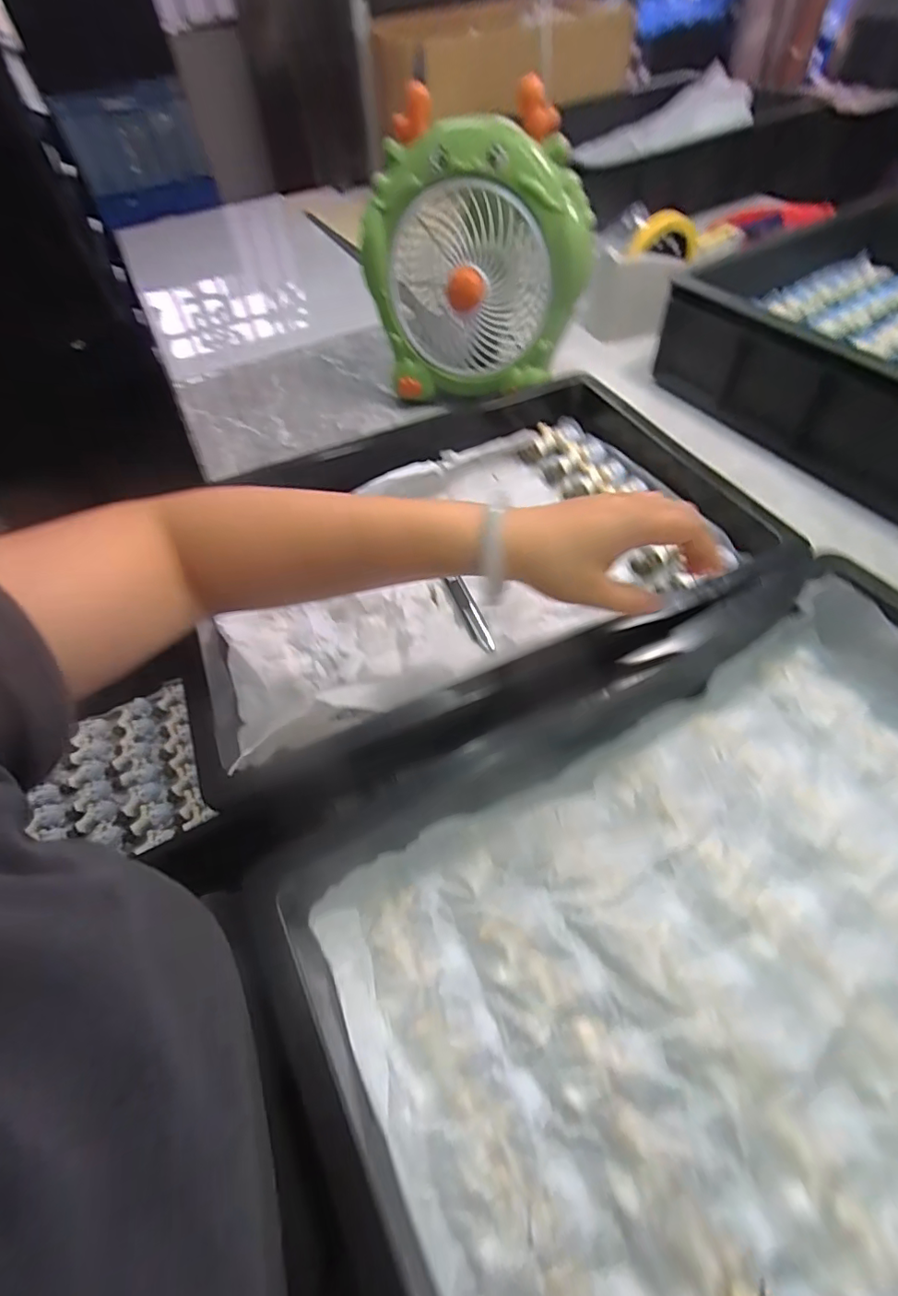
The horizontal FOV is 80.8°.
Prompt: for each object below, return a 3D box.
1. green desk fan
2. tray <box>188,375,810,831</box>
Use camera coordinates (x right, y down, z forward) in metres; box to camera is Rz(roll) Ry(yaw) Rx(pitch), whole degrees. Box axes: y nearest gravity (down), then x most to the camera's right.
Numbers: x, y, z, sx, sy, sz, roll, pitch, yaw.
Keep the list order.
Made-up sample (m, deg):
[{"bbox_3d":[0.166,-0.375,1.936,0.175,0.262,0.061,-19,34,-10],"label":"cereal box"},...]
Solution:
[{"bbox_3d":[0.033,-0.436,0.615,0.245,0.262,0.117,5,55,9],"label":"green desk fan"},{"bbox_3d":[0.021,-0.077,0.444,0.459,0.087,0.331,-20,55,-10],"label":"tray"}]

